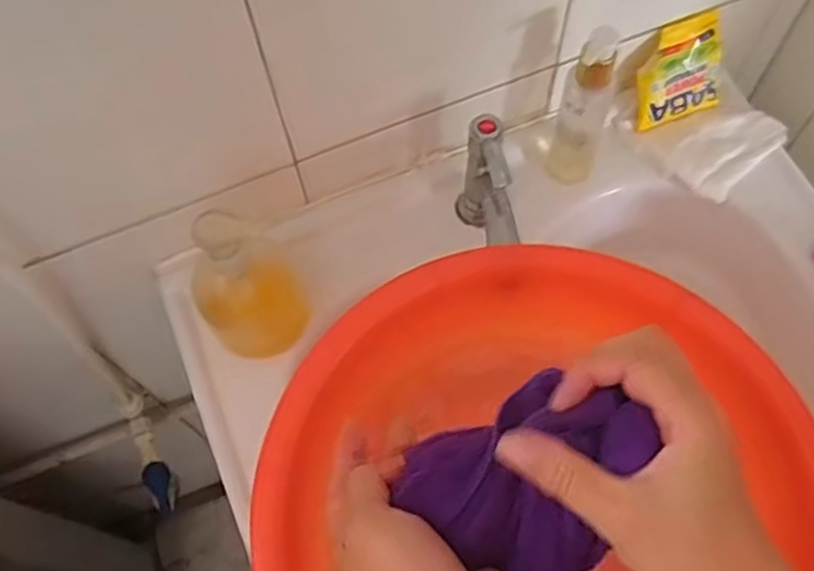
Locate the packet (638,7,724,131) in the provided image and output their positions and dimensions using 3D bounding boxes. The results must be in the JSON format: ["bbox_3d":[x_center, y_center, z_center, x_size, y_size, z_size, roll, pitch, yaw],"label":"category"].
[{"bbox_3d":[0.262,-0.205,0.684,0.091,0.091,0.017,-19,30,-11],"label":"packet"}]

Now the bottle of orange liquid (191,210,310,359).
[{"bbox_3d":[-0.131,-0.013,0.579,0.082,0.149,0.103,-23,66,-9],"label":"bottle of orange liquid"}]

